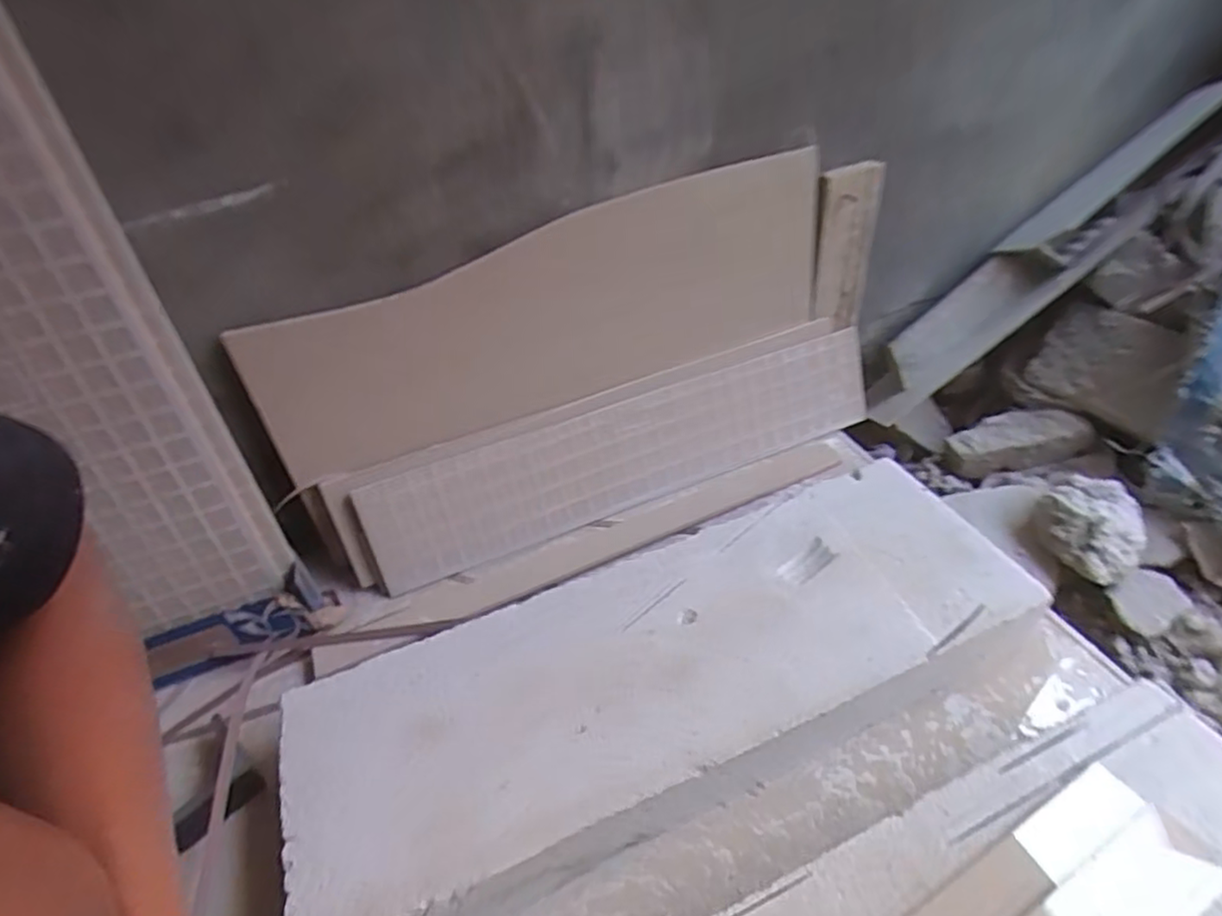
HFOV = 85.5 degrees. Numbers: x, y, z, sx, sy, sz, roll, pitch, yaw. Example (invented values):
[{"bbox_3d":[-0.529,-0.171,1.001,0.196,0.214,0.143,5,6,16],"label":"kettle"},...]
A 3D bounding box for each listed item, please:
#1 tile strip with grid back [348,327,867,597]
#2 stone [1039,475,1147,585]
[{"bbox_3d":[0.030,-0.006,0.745,0.601,0.119,0.015,-19,16,-14],"label":"tile strip with grid back"},{"bbox_3d":[0.516,0.068,0.710,0.100,0.057,0.106,27,51,33],"label":"stone"}]

